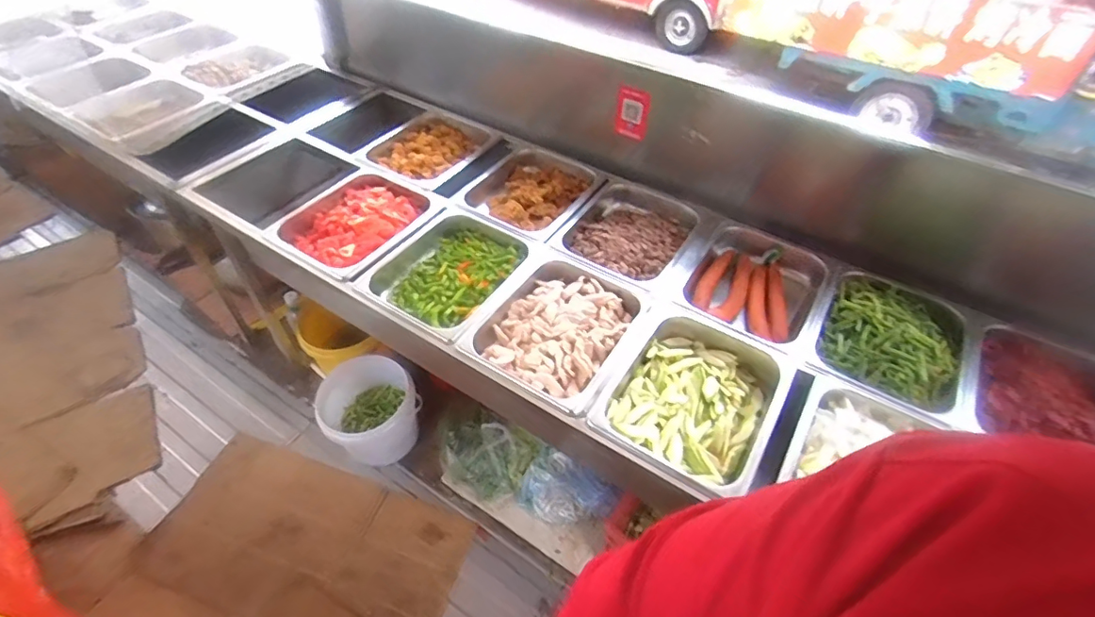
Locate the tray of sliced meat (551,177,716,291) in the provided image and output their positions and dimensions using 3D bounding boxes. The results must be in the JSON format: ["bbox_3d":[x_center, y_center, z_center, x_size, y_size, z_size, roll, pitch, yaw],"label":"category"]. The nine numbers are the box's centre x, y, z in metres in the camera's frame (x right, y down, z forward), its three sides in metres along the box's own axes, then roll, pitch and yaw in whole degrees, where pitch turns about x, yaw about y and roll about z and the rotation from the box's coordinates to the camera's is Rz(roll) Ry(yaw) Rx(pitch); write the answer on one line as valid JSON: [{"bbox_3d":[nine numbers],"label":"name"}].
[{"bbox_3d":[0.206,-0.173,1.252,0.299,0.074,0.353,26,51,20],"label":"tray of sliced meat"}]

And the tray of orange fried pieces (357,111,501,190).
[{"bbox_3d":[-0.331,-0.427,1.450,0.308,0.072,0.334,23,50,18],"label":"tray of orange fried pieces"}]

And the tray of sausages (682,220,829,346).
[{"bbox_3d":[0.445,-0.046,1.149,0.252,0.069,0.317,28,52,22],"label":"tray of sausages"}]

